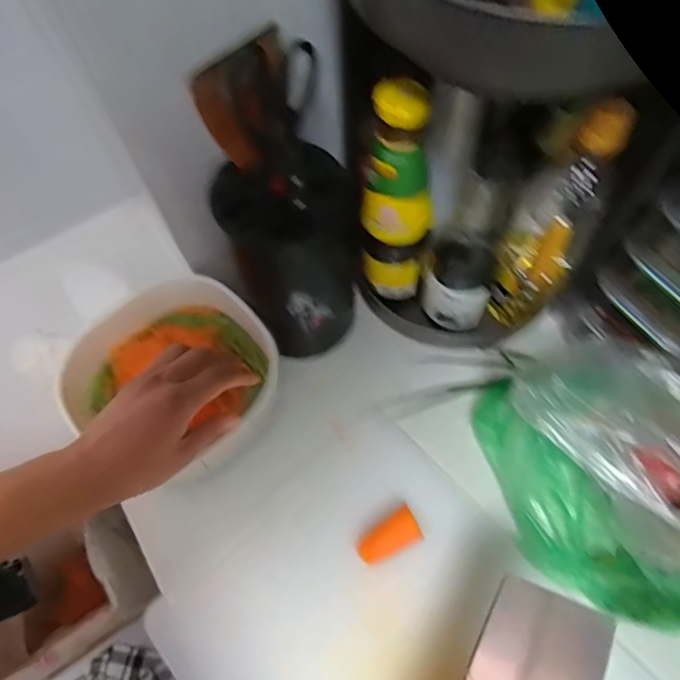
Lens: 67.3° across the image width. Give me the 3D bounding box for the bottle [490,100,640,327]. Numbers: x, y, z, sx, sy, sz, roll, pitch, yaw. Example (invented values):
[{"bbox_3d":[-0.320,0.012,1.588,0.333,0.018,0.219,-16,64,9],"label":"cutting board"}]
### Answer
[{"bbox_3d":[0.191,-0.103,0.458,0.068,0.232,0.078,34,70,17],"label":"bottle"}]

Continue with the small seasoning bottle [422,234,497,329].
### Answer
[{"bbox_3d":[0.125,-0.059,0.525,0.061,0.090,0.063,-1,64,2],"label":"small seasoning bottle"}]

